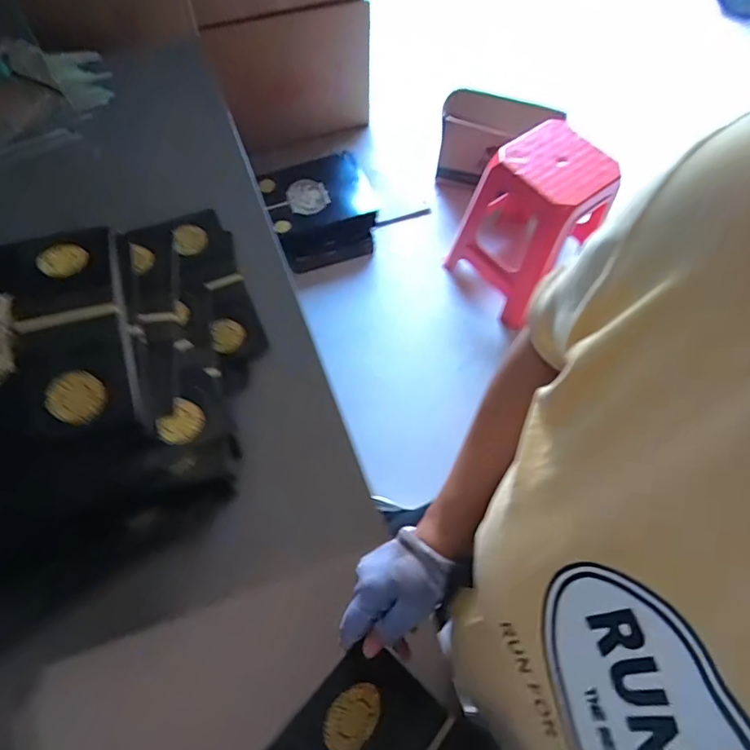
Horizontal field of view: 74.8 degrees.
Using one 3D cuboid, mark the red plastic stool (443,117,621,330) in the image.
[{"bbox_3d":[0.425,-0.427,1.419,0.335,0.441,0.310,-40,70,-19],"label":"red plastic stool"}]

